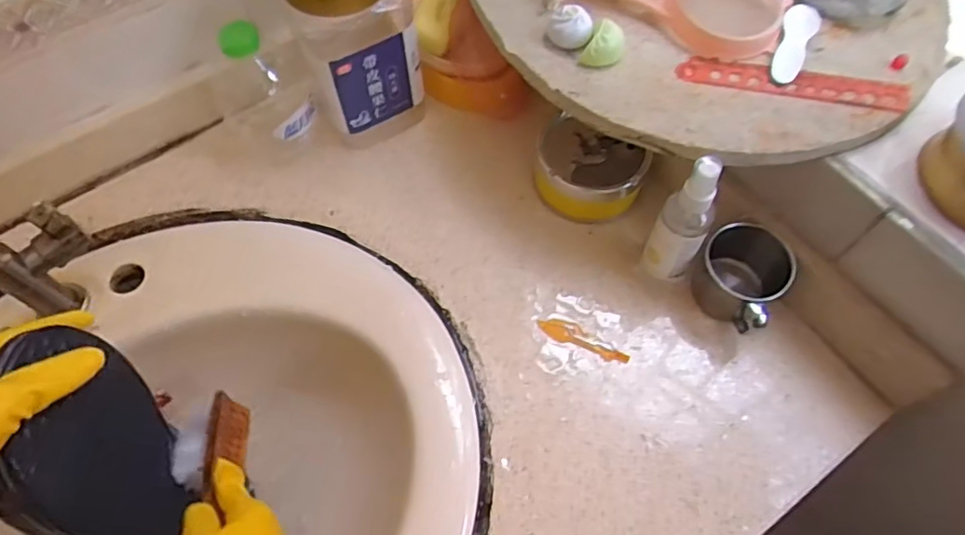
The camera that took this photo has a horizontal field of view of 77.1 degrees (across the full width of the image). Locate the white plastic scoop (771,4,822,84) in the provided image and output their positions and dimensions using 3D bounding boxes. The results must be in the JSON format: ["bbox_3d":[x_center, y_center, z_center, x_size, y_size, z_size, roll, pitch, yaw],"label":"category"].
[{"bbox_3d":[0.232,-0.168,0.451,0.024,0.005,0.086,26,66,14],"label":"white plastic scoop"}]

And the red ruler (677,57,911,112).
[{"bbox_3d":[0.223,-0.135,0.436,0.158,0.004,0.025,11,63,6],"label":"red ruler"}]

